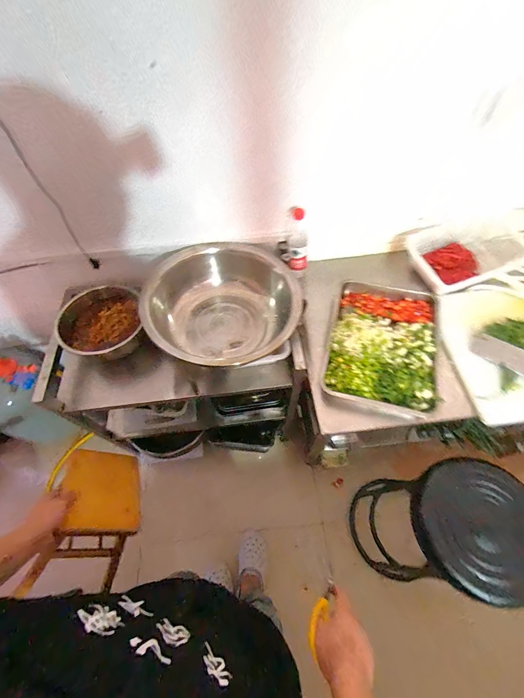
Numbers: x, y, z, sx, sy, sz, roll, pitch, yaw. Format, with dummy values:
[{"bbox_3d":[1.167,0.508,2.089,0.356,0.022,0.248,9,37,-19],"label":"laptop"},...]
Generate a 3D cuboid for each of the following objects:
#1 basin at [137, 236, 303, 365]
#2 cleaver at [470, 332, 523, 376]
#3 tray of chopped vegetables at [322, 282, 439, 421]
[{"bbox_3d":[-0.106,-0.112,0.852,0.394,0.164,0.410,-1,59,1],"label":"basin"},{"bbox_3d":[0.706,0.053,0.746,0.324,0.015,0.074,28,64,17],"label":"cleaver"},{"bbox_3d":[0.323,-0.026,0.804,0.284,0.063,0.392,13,61,9],"label":"tray of chopped vegetables"}]

